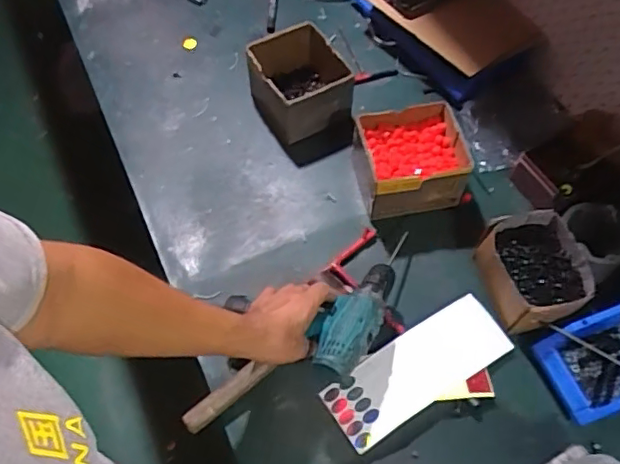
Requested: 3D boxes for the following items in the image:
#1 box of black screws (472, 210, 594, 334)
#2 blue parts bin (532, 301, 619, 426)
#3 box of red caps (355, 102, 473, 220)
[{"bbox_3d":[0.307,0.057,0.783,0.128,0.067,0.153,-10,61,-7],"label":"box of black screws"},{"bbox_3d":[0.407,0.165,0.737,0.191,0.079,0.120,-15,61,-10],"label":"blue parts bin"},{"bbox_3d":[0.153,-0.109,0.881,0.153,0.095,0.144,-5,60,-5],"label":"box of red caps"}]

